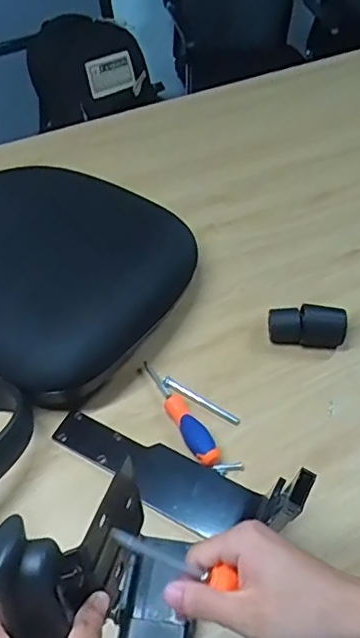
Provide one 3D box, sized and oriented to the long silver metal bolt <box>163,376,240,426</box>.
[{"bbox_3d":[0.028,0.110,0.757,0.117,0.007,0.014,26,55,24],"label":"long silver metal bolt"}]

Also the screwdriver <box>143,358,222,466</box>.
[{"bbox_3d":[-0.003,0.120,0.743,0.031,0.023,0.183,-23,51,-17],"label":"screwdriver"}]

